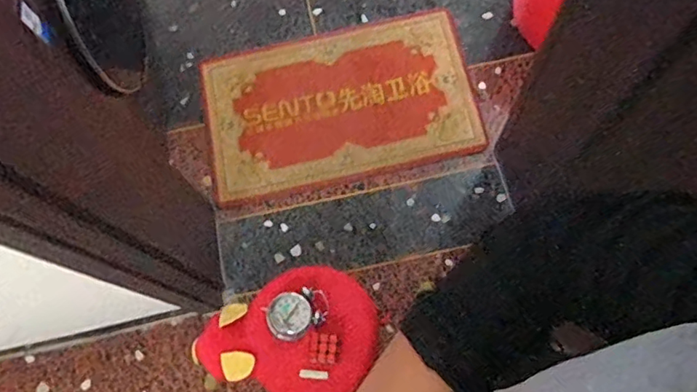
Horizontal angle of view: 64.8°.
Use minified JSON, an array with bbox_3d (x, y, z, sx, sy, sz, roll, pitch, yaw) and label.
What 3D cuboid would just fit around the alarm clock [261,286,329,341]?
[{"bbox_3d":[-0.103,0.234,1.112,0.124,0.051,0.092,-33,72,-7],"label":"alarm clock"}]

